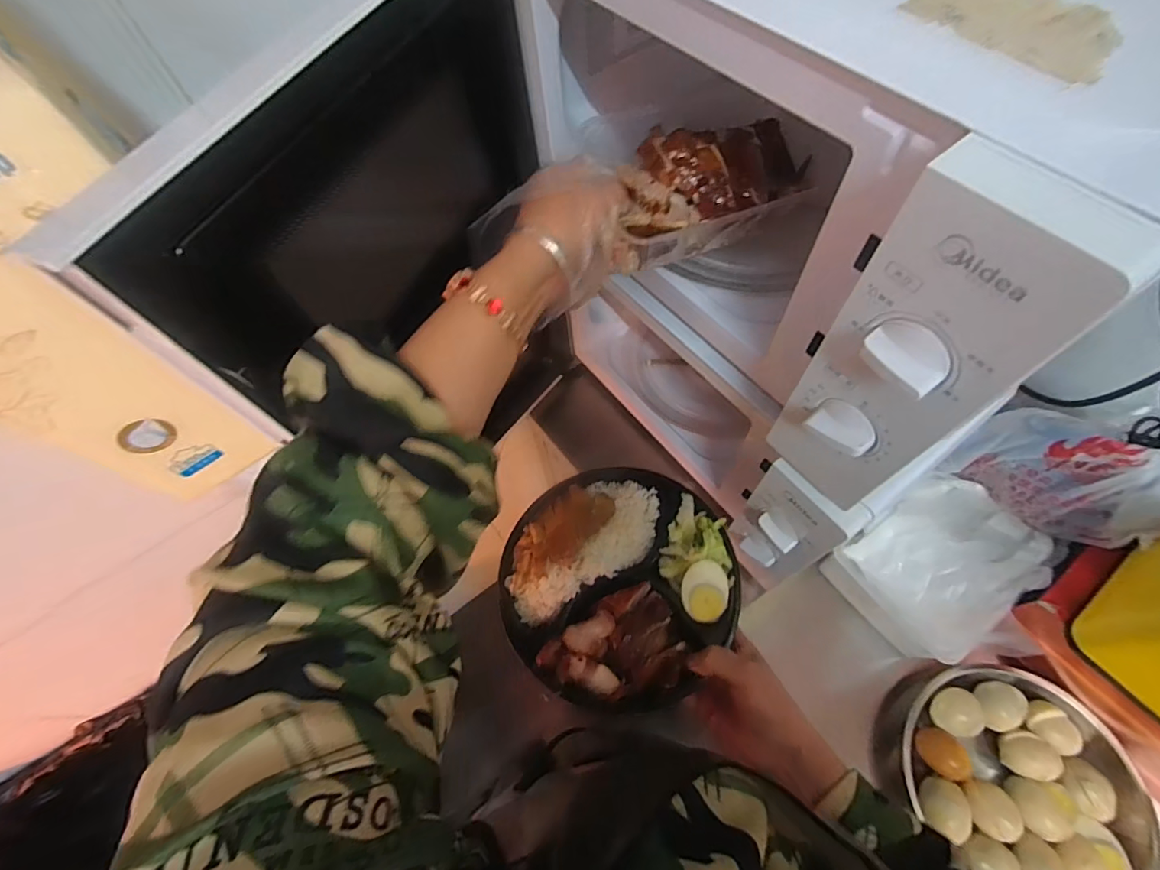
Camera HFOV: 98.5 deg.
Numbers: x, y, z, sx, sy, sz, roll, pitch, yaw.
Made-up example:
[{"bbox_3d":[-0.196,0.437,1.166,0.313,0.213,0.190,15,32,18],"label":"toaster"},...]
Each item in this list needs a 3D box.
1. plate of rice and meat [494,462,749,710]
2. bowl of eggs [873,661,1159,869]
[{"bbox_3d":[0.033,0.125,0.444,0.200,0.035,0.203,0,65,0],"label":"plate of rice and meat"},{"bbox_3d":[0.422,0.341,0.497,0.186,0.075,0.222,-40,71,-17],"label":"bowl of eggs"}]

